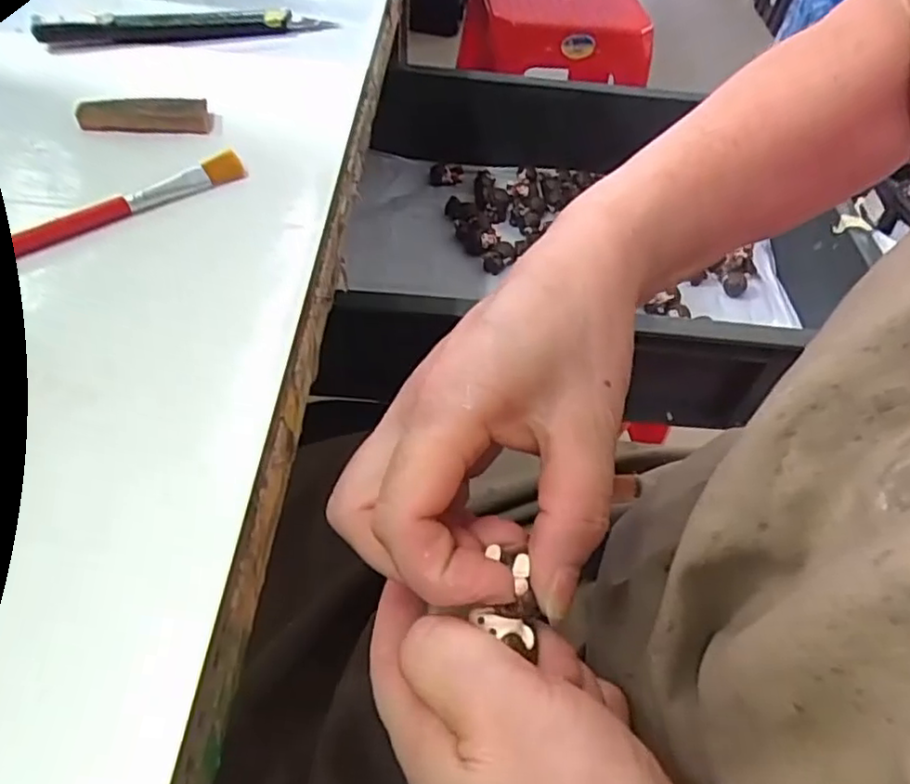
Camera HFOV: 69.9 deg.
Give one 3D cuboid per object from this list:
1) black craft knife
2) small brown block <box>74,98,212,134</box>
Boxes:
[{"bbox_3d":[-0.129,-0.182,0.322,0.137,0.011,0.013,-14,53,-16],"label":"black craft knife"},{"bbox_3d":[-0.128,-0.114,0.267,0.051,0.010,0.015,-6,51,-10],"label":"small brown block"}]

